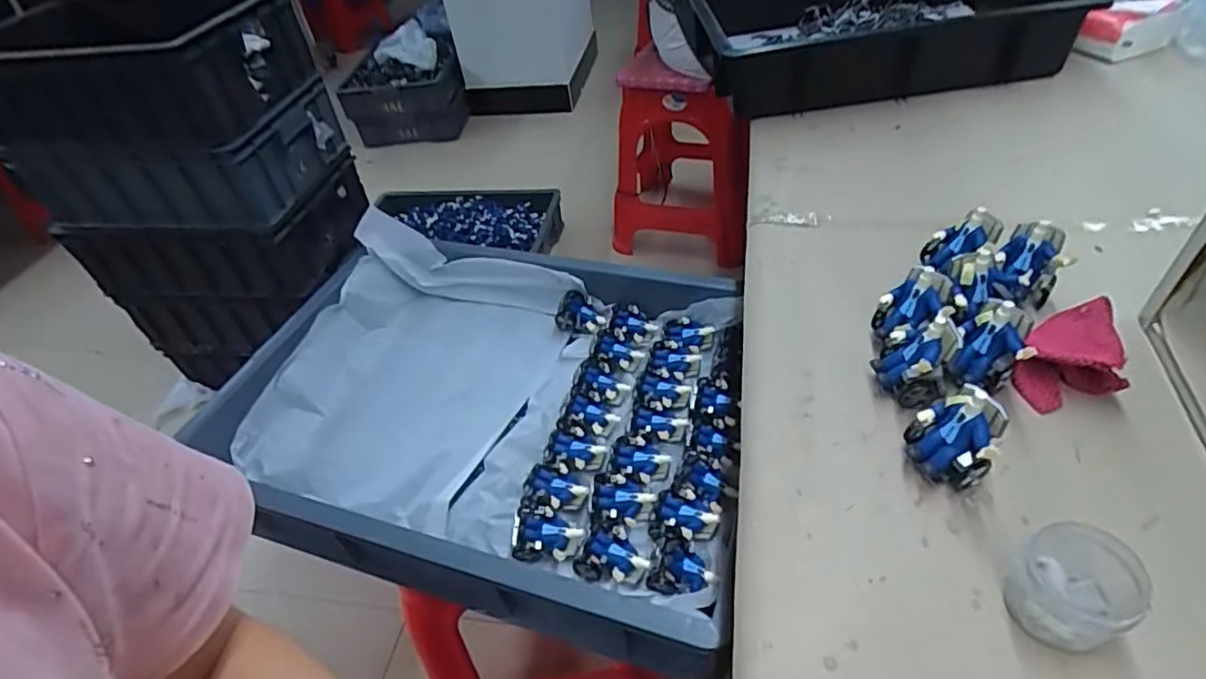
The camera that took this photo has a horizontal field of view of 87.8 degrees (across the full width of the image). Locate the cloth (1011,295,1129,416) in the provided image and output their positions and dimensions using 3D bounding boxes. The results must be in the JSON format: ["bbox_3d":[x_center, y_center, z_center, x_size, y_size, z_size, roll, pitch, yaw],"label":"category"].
[{"bbox_3d":[0.332,0.011,0.439,0.061,0.043,0.085,29,54,32],"label":"cloth"}]

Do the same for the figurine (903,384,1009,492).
[{"bbox_3d":[0.220,0.062,0.395,0.050,0.060,0.040,25,52,29],"label":"figurine"}]

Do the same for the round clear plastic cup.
[{"bbox_3d":[0.243,0.129,0.325,0.046,0.049,0.051,-31,48,-24],"label":"round clear plastic cup"}]

